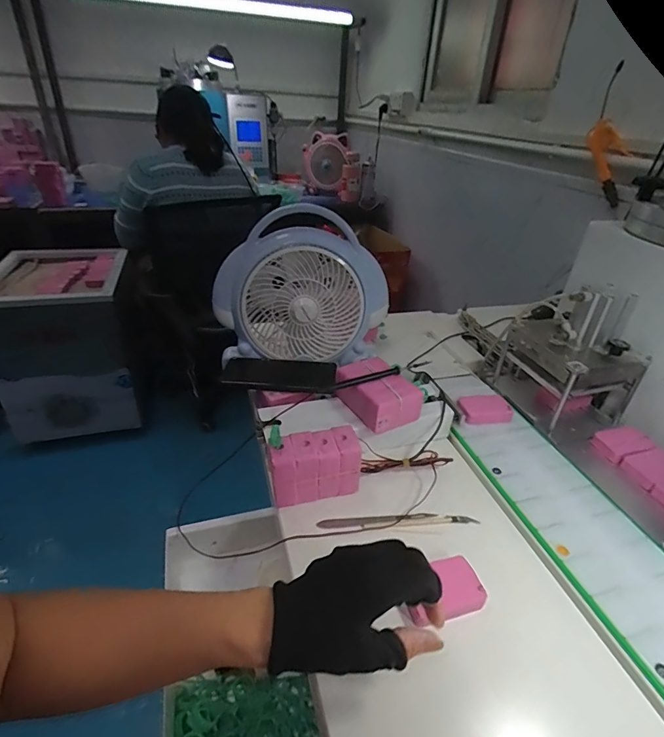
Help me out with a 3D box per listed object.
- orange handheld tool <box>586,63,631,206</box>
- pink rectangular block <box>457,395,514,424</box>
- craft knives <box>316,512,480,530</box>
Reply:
[{"bbox_3d":[0.600,-0.499,0.920,0.057,0.278,0.066,-12,10,-23],"label":"orange handheld tool"},{"bbox_3d":[0.223,0.060,0.618,0.078,0.016,0.044,-5,34,-13],"label":"pink rectangular block"},{"bbox_3d":[0.073,0.169,0.470,0.172,0.008,0.017,0,33,-6],"label":"craft knives"}]

